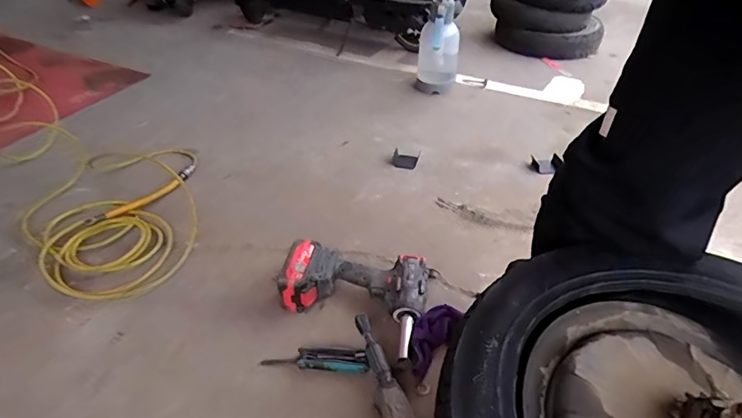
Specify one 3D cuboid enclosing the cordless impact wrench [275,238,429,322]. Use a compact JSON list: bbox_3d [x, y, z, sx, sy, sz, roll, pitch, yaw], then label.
[{"bbox_3d":[-0.026,0.124,0.844,0.250,0.076,0.126,3,37,7],"label":"cordless impact wrench"}]

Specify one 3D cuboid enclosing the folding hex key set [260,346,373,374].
[{"bbox_3d":[-0.088,0.238,0.751,0.164,0.020,0.038,-1,36,1],"label":"folding hex key set"}]

